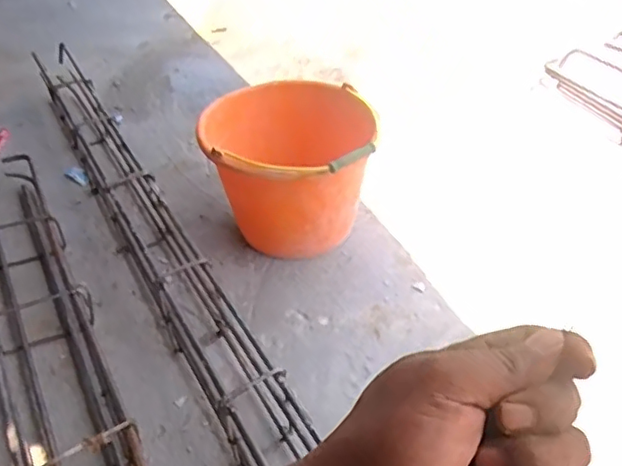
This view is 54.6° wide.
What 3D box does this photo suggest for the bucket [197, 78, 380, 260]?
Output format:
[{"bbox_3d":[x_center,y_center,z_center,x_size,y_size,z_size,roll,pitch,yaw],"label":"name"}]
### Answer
[{"bbox_3d":[-0.037,-0.103,1.020,0.267,0.225,0.324,-2,41,0],"label":"bucket"}]

